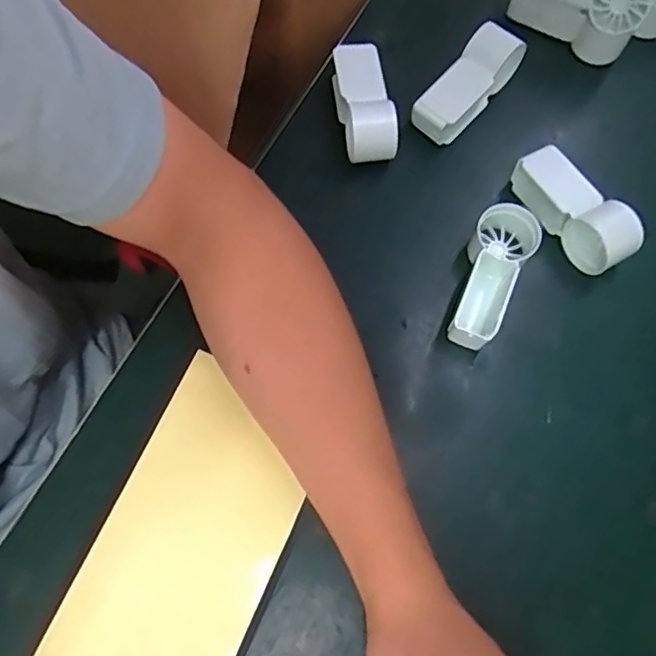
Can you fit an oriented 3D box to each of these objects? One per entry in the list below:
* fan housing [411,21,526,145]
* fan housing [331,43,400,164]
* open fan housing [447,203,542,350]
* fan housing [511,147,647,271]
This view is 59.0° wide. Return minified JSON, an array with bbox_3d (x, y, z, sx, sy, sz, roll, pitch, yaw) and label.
[{"bbox_3d":[0.100,-0.177,0.425,0.034,0.037,0.091,44,89,13],"label":"fan housing"},{"bbox_3d":[0.025,-0.161,0.420,0.035,0.045,0.089,-10,71,-4],"label":"fan housing"},{"bbox_3d":[0.105,-0.034,0.379,0.038,0.033,0.094,25,72,8],"label":"open fan housing"},{"bbox_3d":[0.166,-0.080,0.394,0.031,0.042,0.093,-31,74,-11],"label":"fan housing"}]

